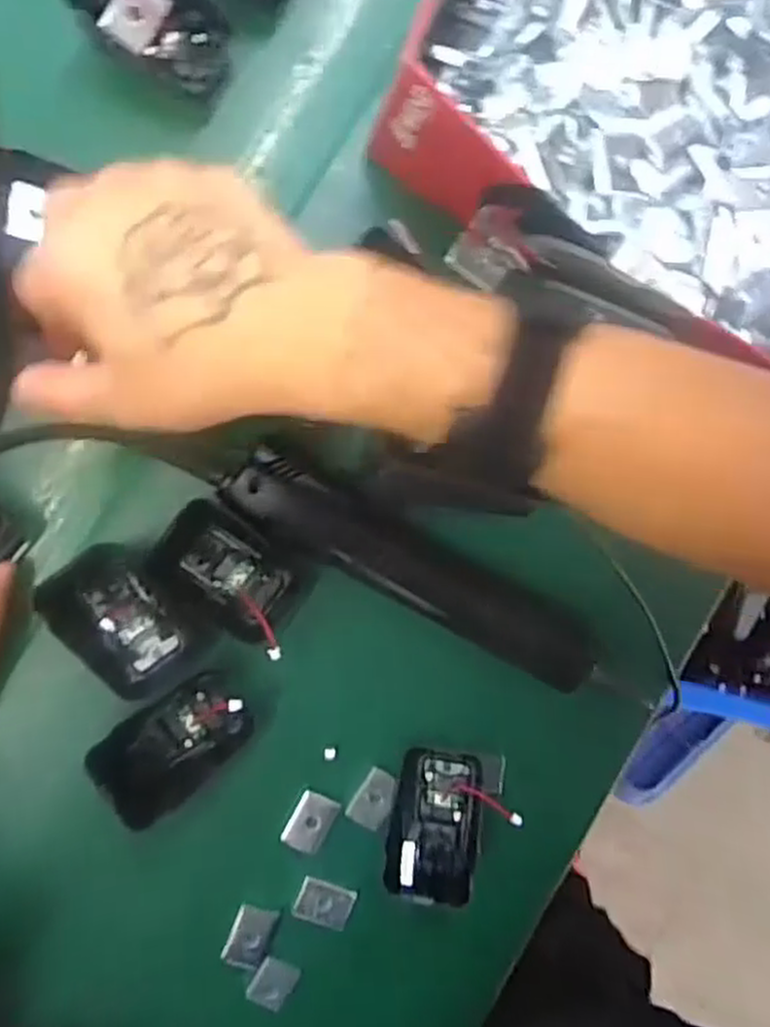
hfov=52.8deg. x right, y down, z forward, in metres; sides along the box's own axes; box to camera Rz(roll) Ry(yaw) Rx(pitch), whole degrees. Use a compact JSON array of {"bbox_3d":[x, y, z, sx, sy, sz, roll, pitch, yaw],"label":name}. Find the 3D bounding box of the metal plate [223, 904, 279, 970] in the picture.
[{"bbox_3d":[-0.067,0.209,0.383,0.019,0.004,0.030,23,88,-7],"label":"metal plate"}]

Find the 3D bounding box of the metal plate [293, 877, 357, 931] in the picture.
[{"bbox_3d":[-0.030,0.196,0.389,0.028,0.006,0.019,23,88,-7],"label":"metal plate"}]

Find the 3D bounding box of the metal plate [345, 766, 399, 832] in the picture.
[{"bbox_3d":[-0.005,0.145,0.392,0.019,0.004,0.028,31,87,-7],"label":"metal plate"}]

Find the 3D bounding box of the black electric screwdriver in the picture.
[{"bbox_3d":[0.019,0.030,0.368,0.194,0.035,0.033,29,87,-7],"label":"black electric screwdriver"}]

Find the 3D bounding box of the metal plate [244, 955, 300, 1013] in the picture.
[{"bbox_3d":[-0.056,0.234,0.386,0.021,0.006,0.022,32,80,-12],"label":"metal plate"}]

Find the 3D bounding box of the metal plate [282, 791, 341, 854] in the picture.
[{"bbox_3d":[-0.037,0.155,0.388,0.020,0.004,0.028,31,87,-7],"label":"metal plate"}]

